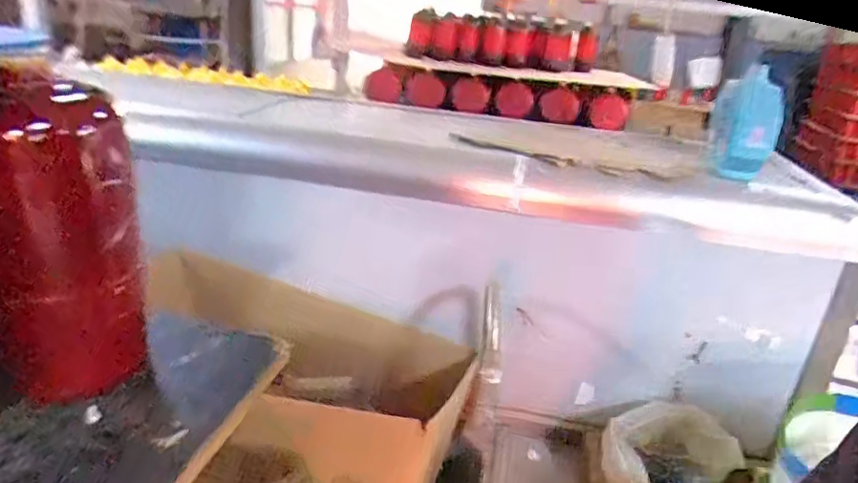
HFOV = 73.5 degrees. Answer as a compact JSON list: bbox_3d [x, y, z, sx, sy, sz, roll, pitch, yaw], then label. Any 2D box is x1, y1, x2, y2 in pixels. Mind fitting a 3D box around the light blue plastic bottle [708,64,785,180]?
[{"bbox_3d":[0.492,-0.182,0.895,0.092,0.057,0.209,14,66,20],"label":"light blue plastic bottle"}]

